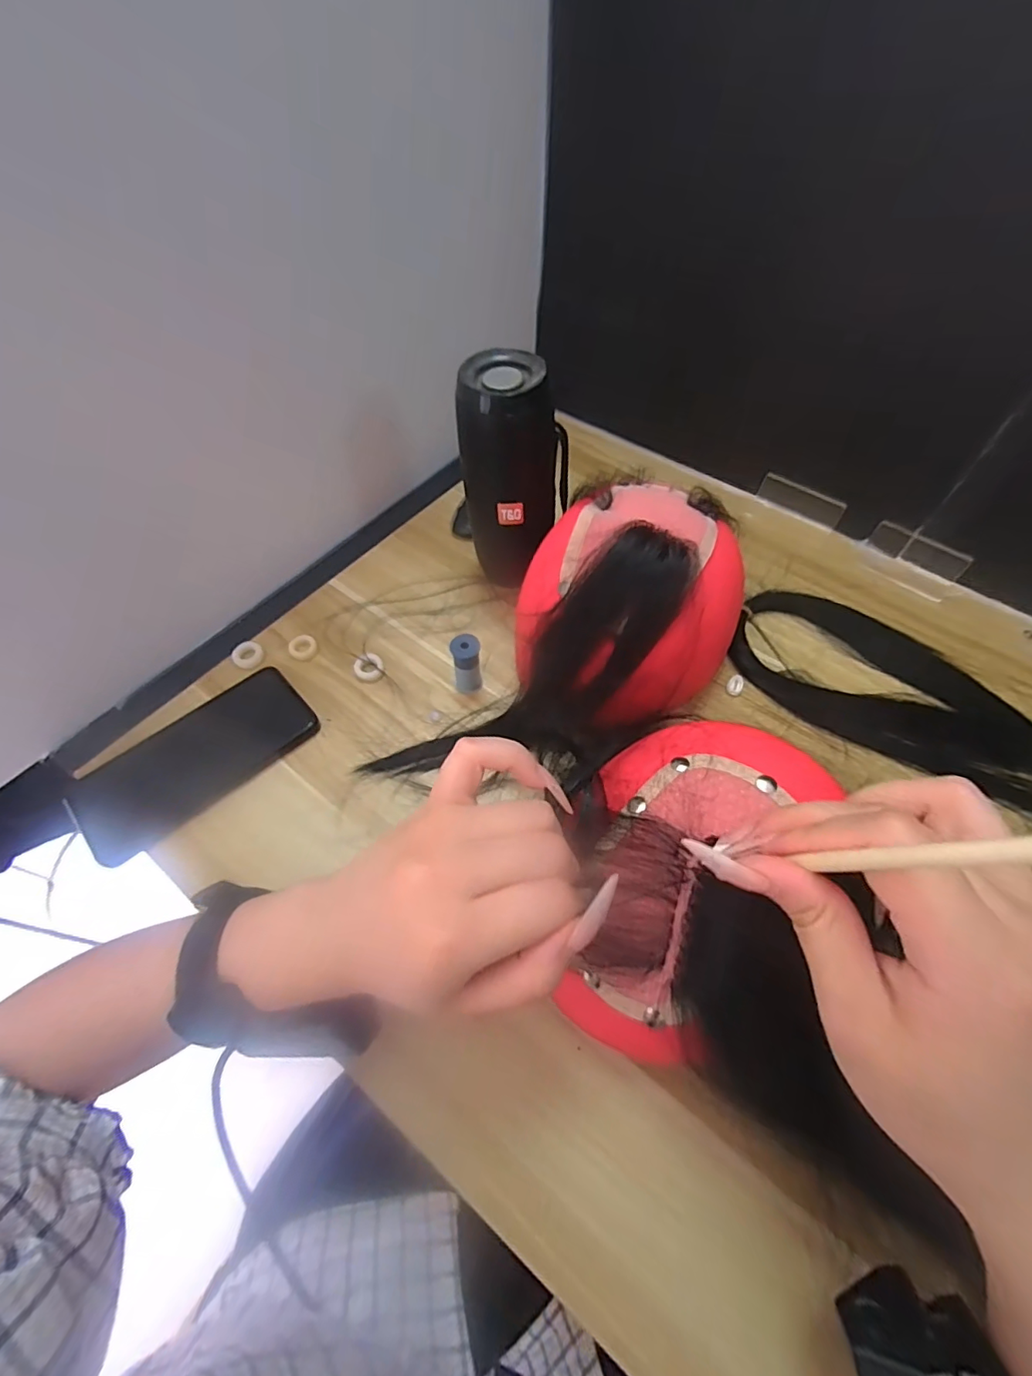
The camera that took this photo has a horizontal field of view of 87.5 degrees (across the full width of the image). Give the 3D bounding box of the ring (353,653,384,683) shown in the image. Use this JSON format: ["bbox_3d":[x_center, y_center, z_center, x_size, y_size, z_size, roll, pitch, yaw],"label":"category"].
[{"bbox_3d":[-0.118,-0.017,0.433,0.023,0.006,0.023,0,57,0],"label":"ring"}]

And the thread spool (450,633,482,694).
[{"bbox_3d":[-0.037,-0.018,0.412,0.021,0.050,0.020,0,57,0],"label":"thread spool"}]

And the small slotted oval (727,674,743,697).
[{"bbox_3d":[0.176,-0.002,0.431,0.012,0.005,0.017,29,61,17],"label":"small slotted oval"}]

